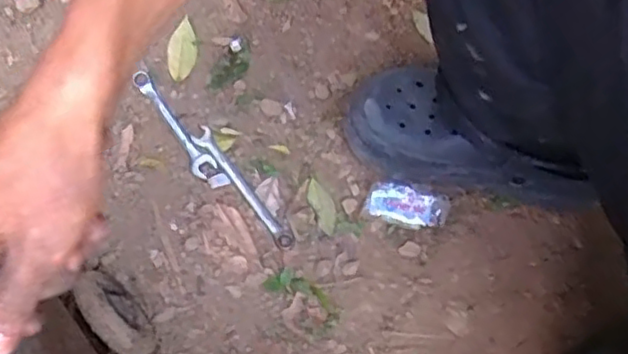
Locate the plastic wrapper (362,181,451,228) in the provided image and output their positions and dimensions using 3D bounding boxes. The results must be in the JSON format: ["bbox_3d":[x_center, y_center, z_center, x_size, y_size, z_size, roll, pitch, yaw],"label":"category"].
[{"bbox_3d":[0.096,0.030,0.686,0.083,0.024,0.035,15,71,2],"label":"plastic wrapper"}]

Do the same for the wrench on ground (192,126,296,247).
[{"bbox_3d":[-0.076,0.010,0.702,0.020,0.006,0.162,-36,77,-13],"label":"wrench on ground"}]

